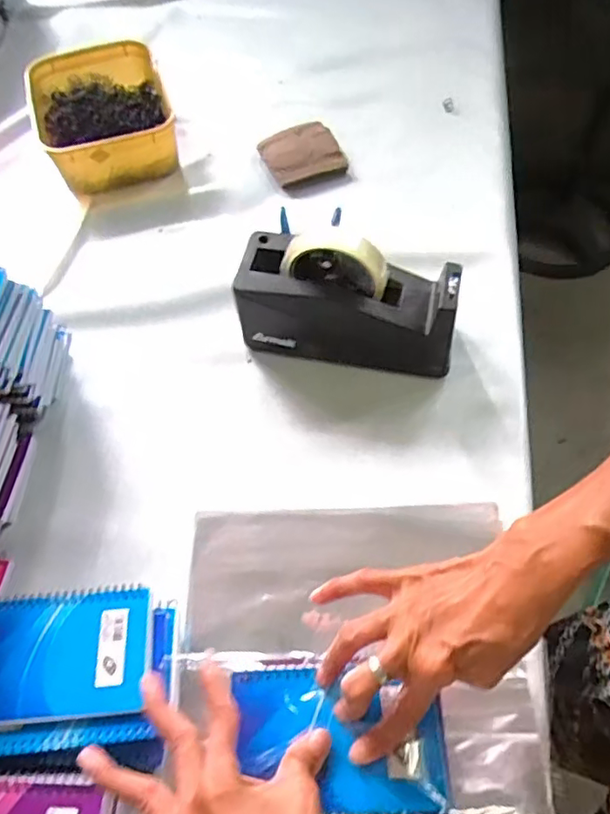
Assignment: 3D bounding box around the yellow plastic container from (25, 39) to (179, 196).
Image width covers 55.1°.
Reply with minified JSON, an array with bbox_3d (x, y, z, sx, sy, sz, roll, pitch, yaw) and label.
[{"bbox_3d":[-0.260,-0.377,0.747,0.155,0.062,0.223,-17,61,-8],"label":"yellow plastic container"}]

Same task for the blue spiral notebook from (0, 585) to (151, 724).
[{"bbox_3d":[-0.179,0.177,0.419,0.133,0.007,0.086,-6,60,-2],"label":"blue spiral notebook"}]

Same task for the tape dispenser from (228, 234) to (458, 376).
[{"bbox_3d":[0.040,-0.099,0.542,0.197,0.118,0.075,9,60,7],"label":"tape dispenser"}]

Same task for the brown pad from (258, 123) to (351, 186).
[{"bbox_3d":[-0.004,-0.312,0.718,0.089,0.019,0.087,-22,62,-11],"label":"brown pad"}]

